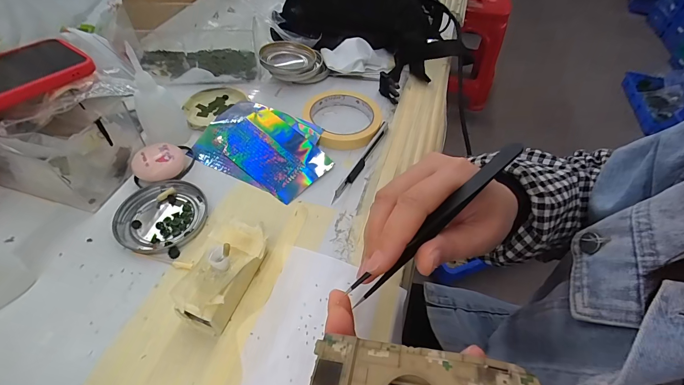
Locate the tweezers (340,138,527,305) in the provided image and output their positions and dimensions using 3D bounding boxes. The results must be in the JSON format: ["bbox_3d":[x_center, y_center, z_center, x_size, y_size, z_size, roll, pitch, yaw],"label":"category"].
[{"bbox_3d":[0.051,0.016,0.181,0.124,0.005,0.011,-45,63,1],"label":"tweezers"}]

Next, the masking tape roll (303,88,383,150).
[{"bbox_3d":[0.002,-0.095,0.402,0.092,0.016,0.097,2,51,-3],"label":"masking tape roll"}]

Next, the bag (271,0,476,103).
[{"bbox_3d":[0.046,-0.278,0.506,0.201,0.085,0.302,-34,61,-27],"label":"bag"}]

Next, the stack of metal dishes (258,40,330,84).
[{"bbox_3d":[-0.070,-0.189,0.464,0.092,0.028,0.080,-6,52,-9],"label":"stack of metal dishes"}]

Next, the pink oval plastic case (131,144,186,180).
[{"bbox_3d":[-0.189,-0.030,0.331,0.045,0.021,0.040,-4,52,-7],"label":"pink oval plastic case"}]

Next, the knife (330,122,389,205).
[{"bbox_3d":[0.025,-0.038,0.361,0.009,0.012,0.135,25,54,15],"label":"knife"}]

